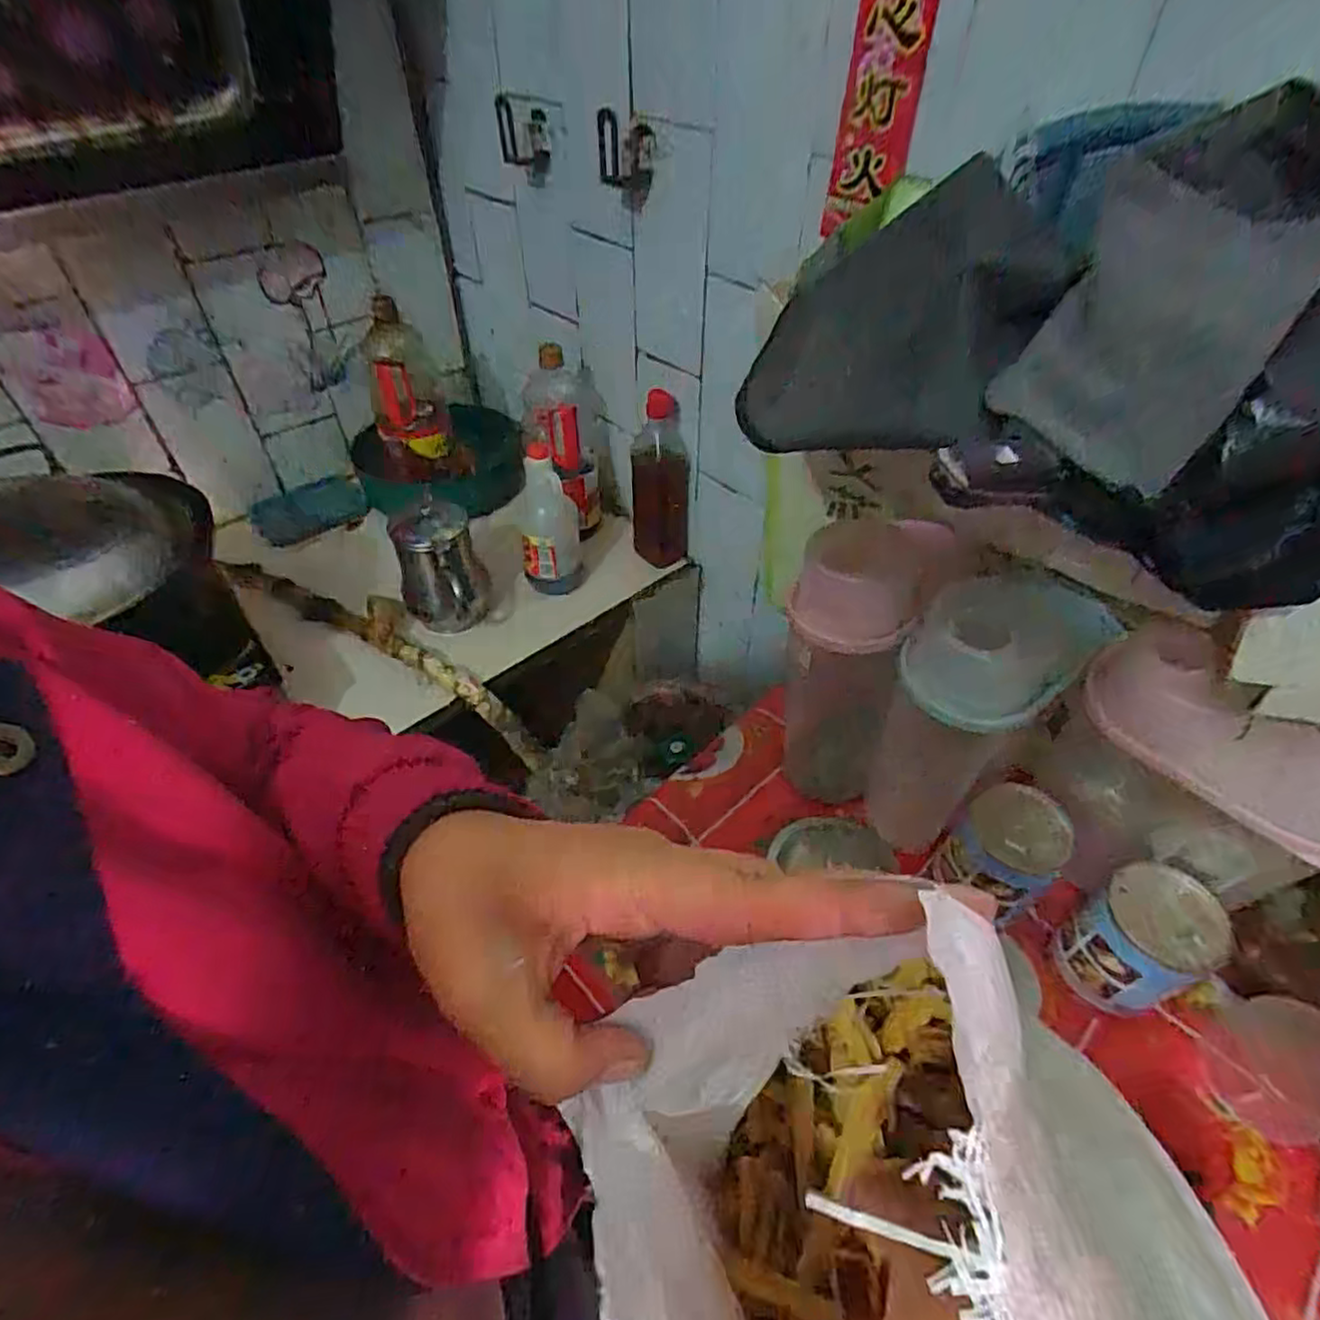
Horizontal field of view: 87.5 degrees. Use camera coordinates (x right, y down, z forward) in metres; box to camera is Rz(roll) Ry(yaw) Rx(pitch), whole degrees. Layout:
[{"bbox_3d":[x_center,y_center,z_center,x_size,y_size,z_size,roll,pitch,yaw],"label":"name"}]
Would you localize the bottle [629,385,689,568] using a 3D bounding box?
[{"bbox_3d":[0.000,-0.271,1.072,0.088,0.264,0.076,-3,47,-2],"label":"bottle"}]

